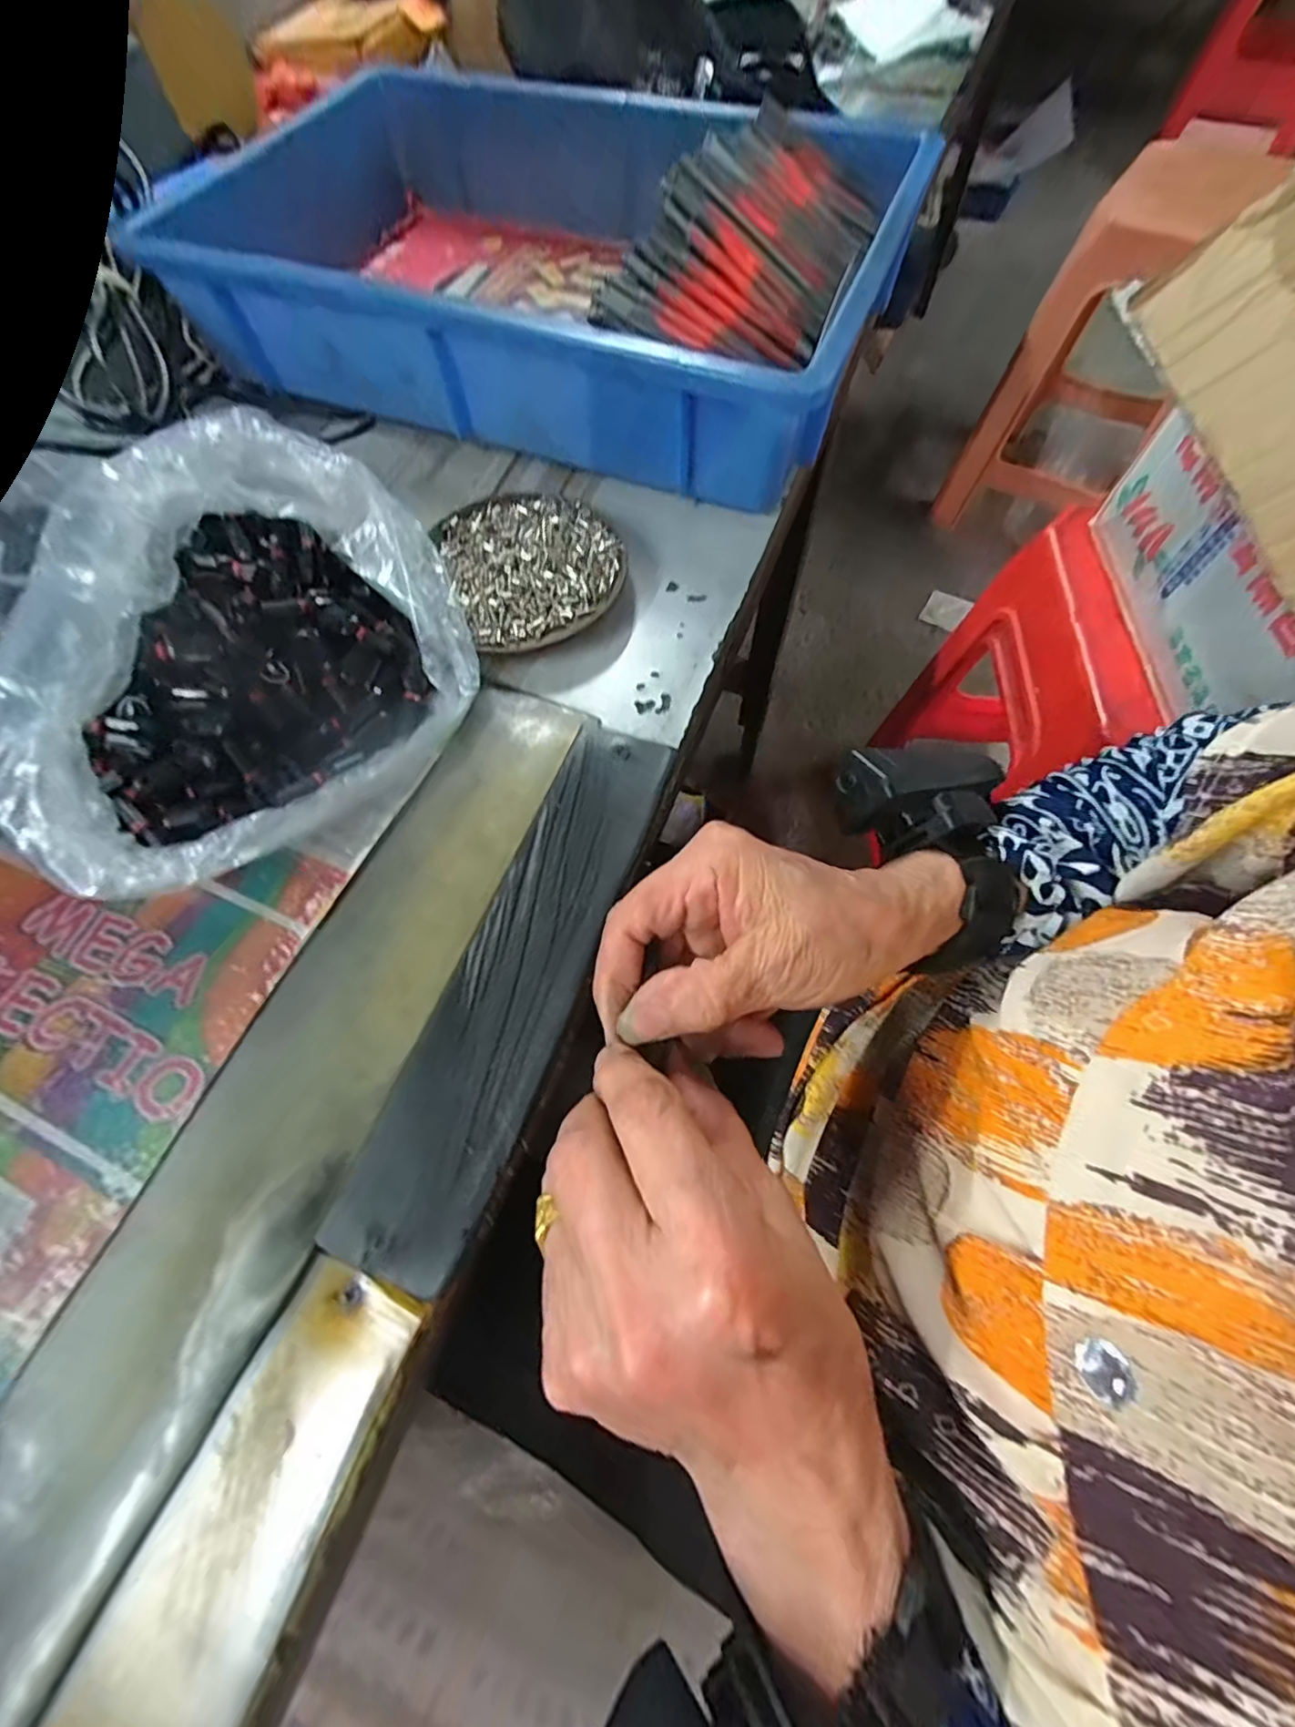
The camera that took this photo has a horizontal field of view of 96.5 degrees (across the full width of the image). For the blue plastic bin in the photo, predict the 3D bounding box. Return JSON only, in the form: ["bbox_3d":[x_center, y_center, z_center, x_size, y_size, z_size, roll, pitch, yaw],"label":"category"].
[{"bbox_3d":[-0.067,-0.397,0.379,0.428,0.089,0.300,18,69,10],"label":"blue plastic bin"}]

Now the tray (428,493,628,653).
[{"bbox_3d":[-0.062,-0.162,0.316,0.091,0.023,0.103,-25,68,-8],"label":"tray"}]

